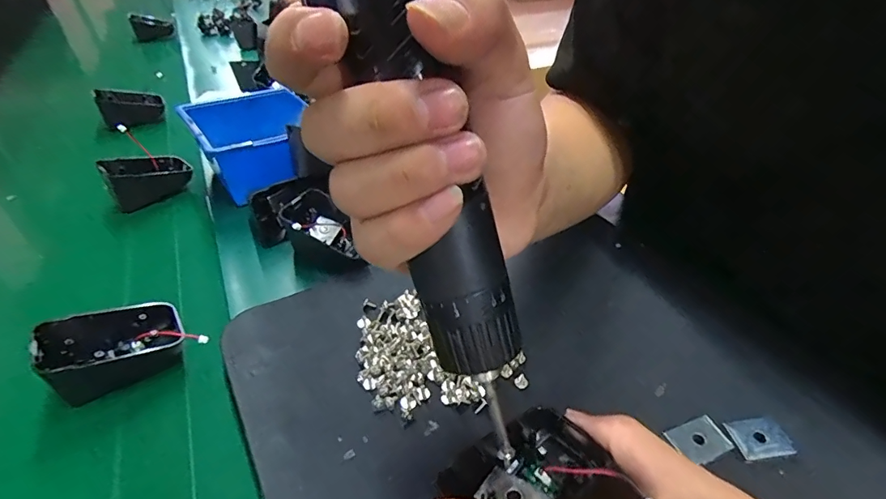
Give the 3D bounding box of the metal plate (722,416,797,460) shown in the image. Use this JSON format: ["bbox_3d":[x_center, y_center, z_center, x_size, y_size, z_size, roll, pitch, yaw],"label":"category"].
[{"bbox_3d":[0.159,0.093,0.226,0.027,0.004,0.020,-7,40,-6],"label":"metal plate"}]

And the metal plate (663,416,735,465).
[{"bbox_3d":[0.128,0.095,0.227,0.027,0.004,0.019,-15,41,-15],"label":"metal plate"}]

